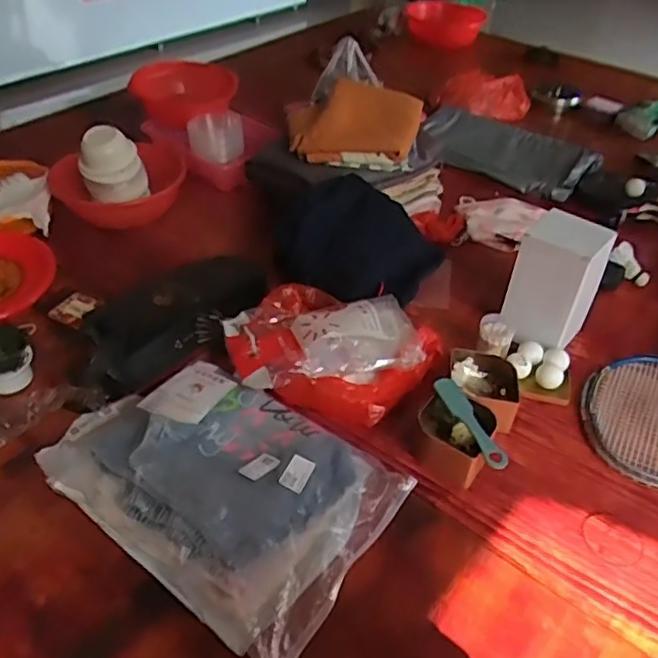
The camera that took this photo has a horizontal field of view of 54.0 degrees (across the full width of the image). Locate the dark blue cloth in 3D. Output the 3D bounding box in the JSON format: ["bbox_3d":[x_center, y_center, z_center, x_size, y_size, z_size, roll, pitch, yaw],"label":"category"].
[{"bbox_3d":[0.033,-0.150,1.111,0.268,0.134,0.216,26,47,24],"label":"dark blue cloth"}]

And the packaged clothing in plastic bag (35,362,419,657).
[{"bbox_3d":[-0.136,0.169,0.805,0.425,0.059,0.284,28,48,26],"label":"packaged clothing in plastic bag"}]

